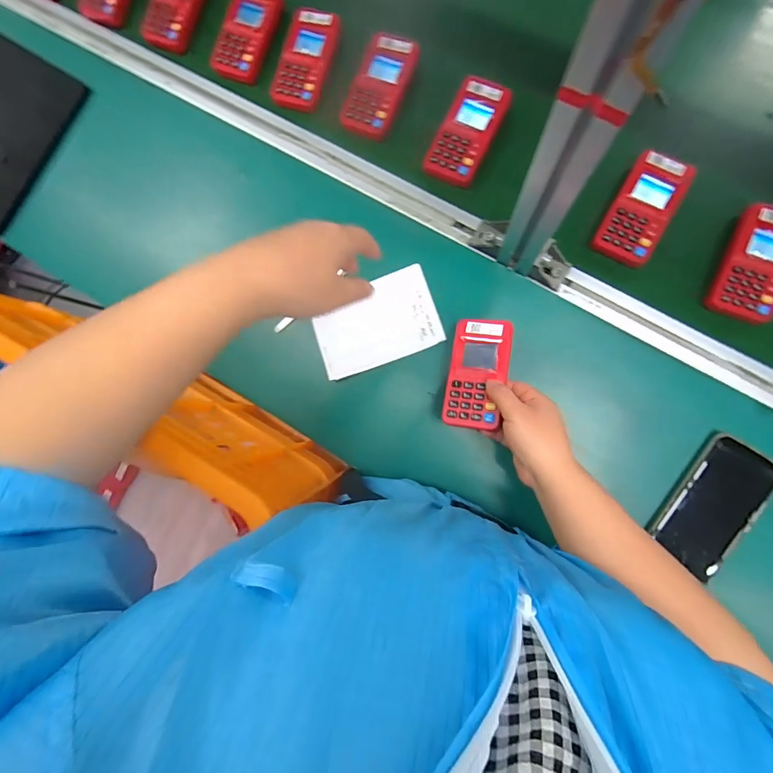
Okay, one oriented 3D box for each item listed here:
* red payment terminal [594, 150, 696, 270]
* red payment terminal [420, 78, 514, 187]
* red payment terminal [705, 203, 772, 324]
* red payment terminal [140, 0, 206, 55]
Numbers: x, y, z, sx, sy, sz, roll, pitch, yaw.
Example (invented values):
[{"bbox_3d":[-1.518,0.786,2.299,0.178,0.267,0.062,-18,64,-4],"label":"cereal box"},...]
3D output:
[{"bbox_3d":[0.289,-0.201,0.455,0.062,0.023,0.123,28,97,5],"label":"red payment terminal"},{"bbox_3d":[0.099,-0.307,0.483,0.063,0.022,0.121,27,97,5],"label":"red payment terminal"},{"bbox_3d":[0.403,-0.134,0.435,0.063,0.027,0.119,19,96,5],"label":"red payment terminal"},{"bbox_3d":[-0.279,-0.505,0.520,0.057,0.024,0.118,28,97,5],"label":"red payment terminal"}]

